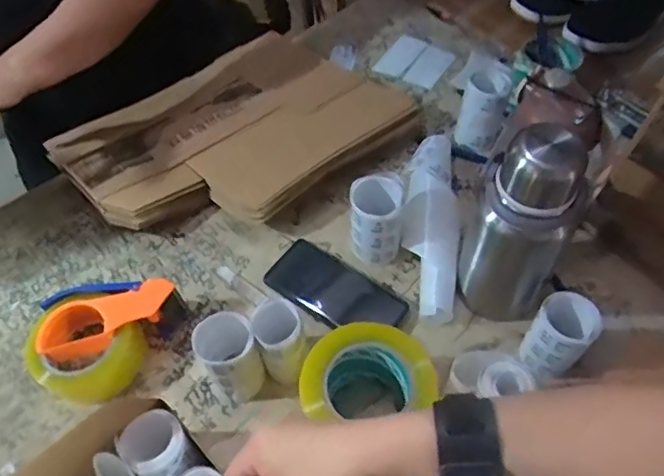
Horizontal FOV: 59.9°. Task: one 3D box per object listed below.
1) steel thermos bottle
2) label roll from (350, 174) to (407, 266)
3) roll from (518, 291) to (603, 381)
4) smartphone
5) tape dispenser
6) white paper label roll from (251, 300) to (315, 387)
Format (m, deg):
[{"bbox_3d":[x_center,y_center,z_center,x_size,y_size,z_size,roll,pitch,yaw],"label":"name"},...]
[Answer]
[{"bbox_3d":[0.189,-0.016,0.582,0.099,0.253,0.095,17,58,14],"label":"steel thermos bottle"},{"bbox_3d":[0.053,-0.021,0.682,0.060,0.102,0.063,-1,55,2],"label":"label roll"},{"bbox_3d":[0.229,0.104,0.589,0.054,0.104,0.050,-1,55,2],"label":"roll"},{"bbox_3d":[0.003,0.063,0.672,0.155,0.011,0.078,33,63,17],"label":"smartphone"},{"bbox_3d":[-0.244,0.109,0.623,0.157,0.053,0.115,-5,55,-1],"label":"tape dispenser"},{"bbox_3d":[-0.050,0.111,0.591,0.048,0.100,0.052,-21,57,-12],"label":"white paper label roll"}]

